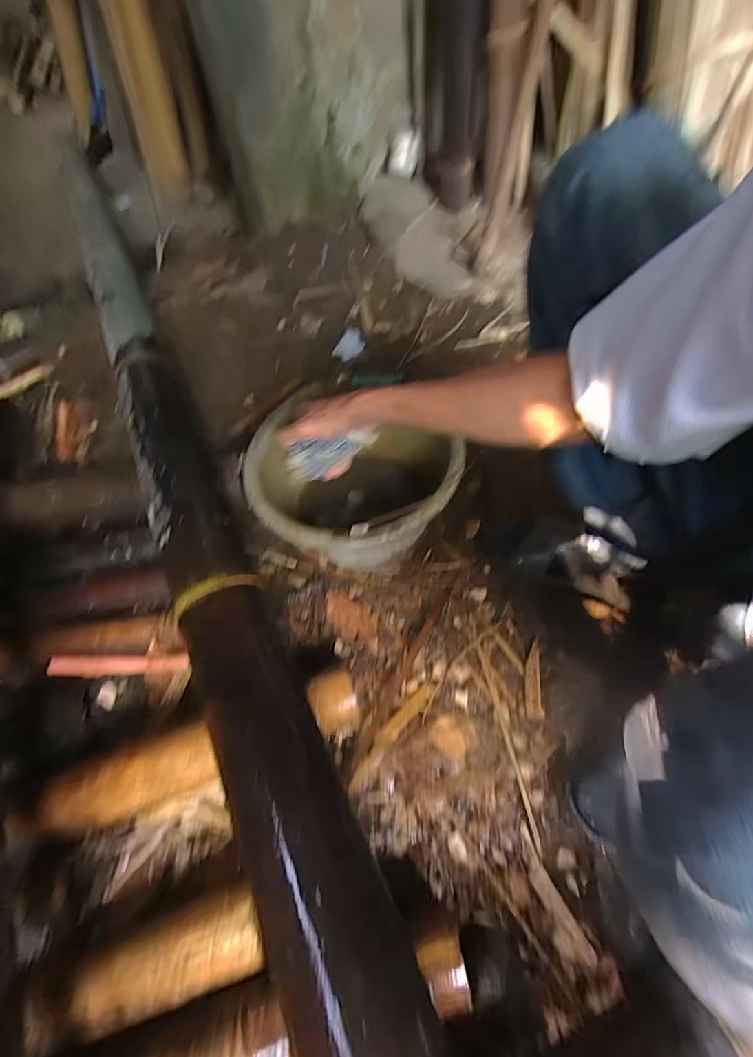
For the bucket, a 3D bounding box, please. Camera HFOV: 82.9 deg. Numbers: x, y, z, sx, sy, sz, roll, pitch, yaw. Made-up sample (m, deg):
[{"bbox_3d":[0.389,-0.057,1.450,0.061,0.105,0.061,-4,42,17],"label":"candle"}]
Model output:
[{"bbox_3d":[-0.030,-0.057,0.631,0.279,0.202,0.256,-2,58,3],"label":"bucket"}]

